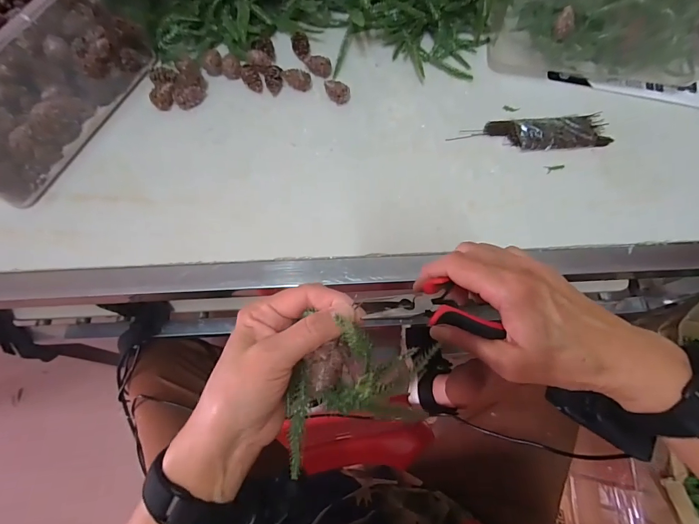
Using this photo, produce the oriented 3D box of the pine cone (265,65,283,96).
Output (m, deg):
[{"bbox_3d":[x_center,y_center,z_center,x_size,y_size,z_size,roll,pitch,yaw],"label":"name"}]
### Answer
[{"bbox_3d":[-0.093,-0.225,0.471,0.021,0.021,0.029,-6,70,-4],"label":"pine cone"}]

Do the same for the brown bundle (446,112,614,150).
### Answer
[{"bbox_3d":[0.224,-0.155,0.458,0.181,0.016,0.045,-6,70,-4],"label":"brown bundle"}]

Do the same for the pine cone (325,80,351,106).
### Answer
[{"bbox_3d":[-0.017,-0.212,0.468,0.019,0.020,0.036,-39,76,-14],"label":"pine cone"}]

